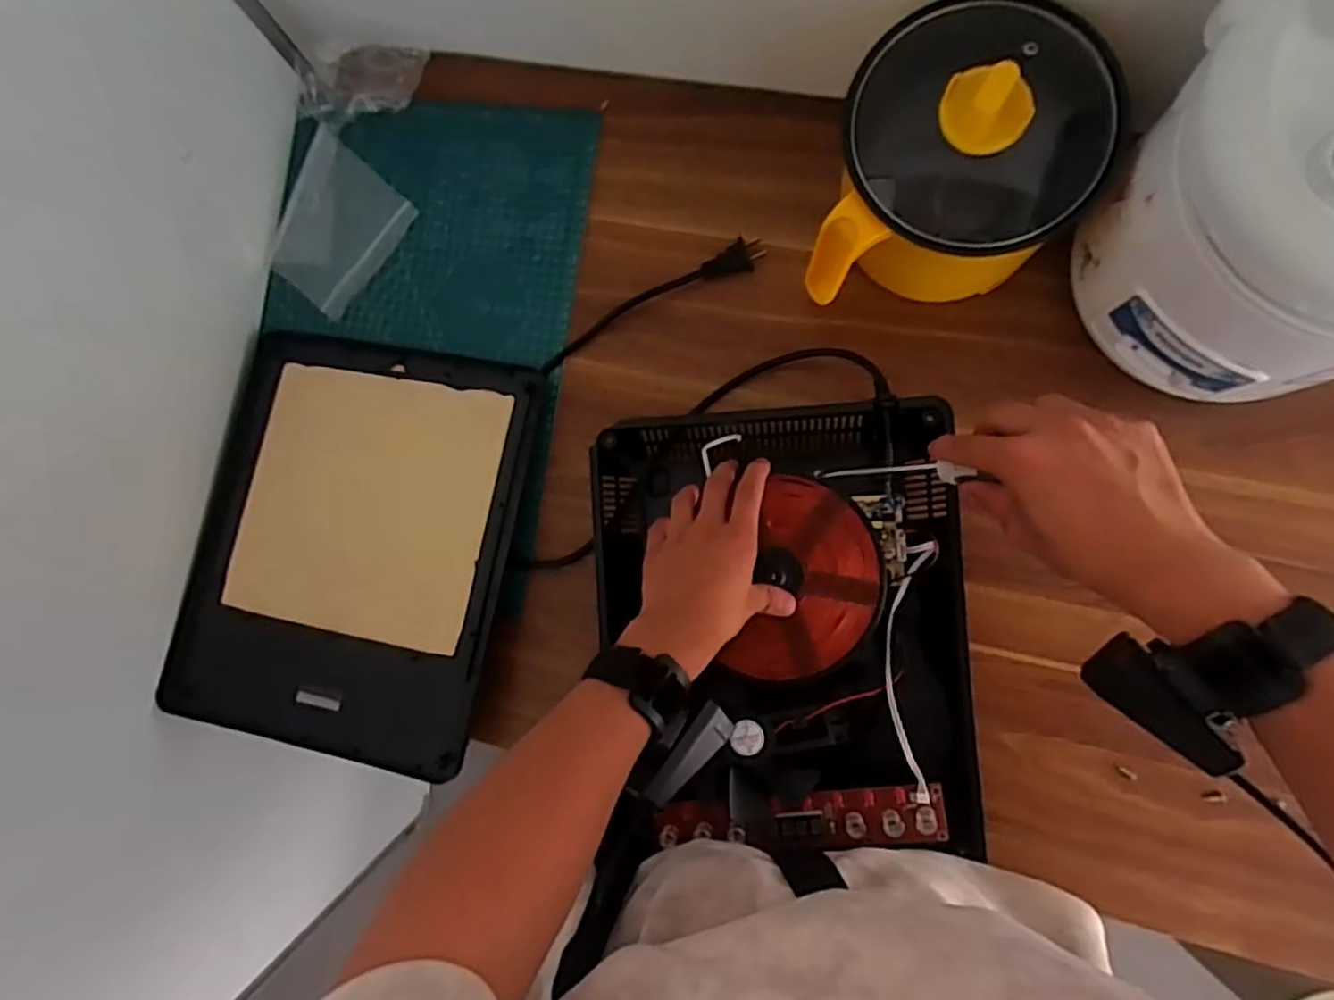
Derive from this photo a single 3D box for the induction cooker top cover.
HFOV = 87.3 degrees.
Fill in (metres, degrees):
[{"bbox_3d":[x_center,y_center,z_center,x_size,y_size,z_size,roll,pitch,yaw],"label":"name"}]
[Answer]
[{"bbox_3d":[-0.272,0.036,0.597,0.279,0.030,0.347,11,87,9],"label":"induction cooker top cover"}]

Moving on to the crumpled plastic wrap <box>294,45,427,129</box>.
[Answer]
[{"bbox_3d":[-0.279,-0.379,0.636,0.120,0.031,0.061,-5,85,8],"label":"crumpled plastic wrap"}]

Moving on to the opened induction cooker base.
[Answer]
[{"bbox_3d":[0.084,0.092,0.541,0.269,0.052,0.327,-3,83,6],"label":"opened induction cooker base"}]

